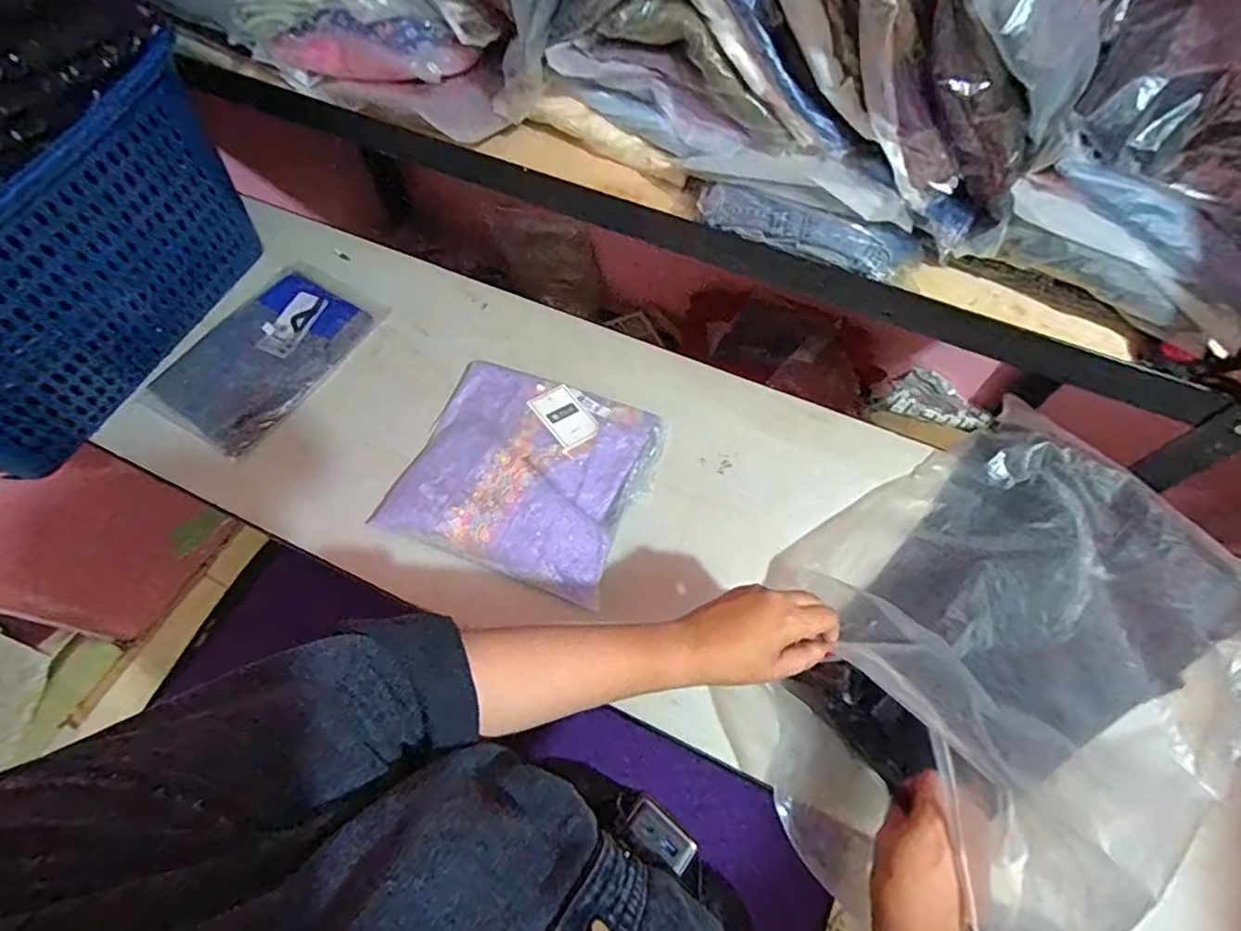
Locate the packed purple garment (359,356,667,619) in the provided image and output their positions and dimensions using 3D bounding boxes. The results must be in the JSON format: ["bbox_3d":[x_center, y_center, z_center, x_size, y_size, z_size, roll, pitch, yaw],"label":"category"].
[{"bbox_3d":[-0.114,0.005,0.729,0.276,0.041,0.249,19,65,11],"label":"packed purple garment"}]

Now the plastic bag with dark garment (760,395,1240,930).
[{"bbox_3d":[0.373,0.165,0.563,0.478,0.190,0.390,-29,66,-13],"label":"plastic bag with dark garment"}]

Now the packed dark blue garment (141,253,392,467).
[{"bbox_3d":[-0.482,-0.158,0.820,0.184,0.034,0.279,29,67,15],"label":"packed dark blue garment"}]

